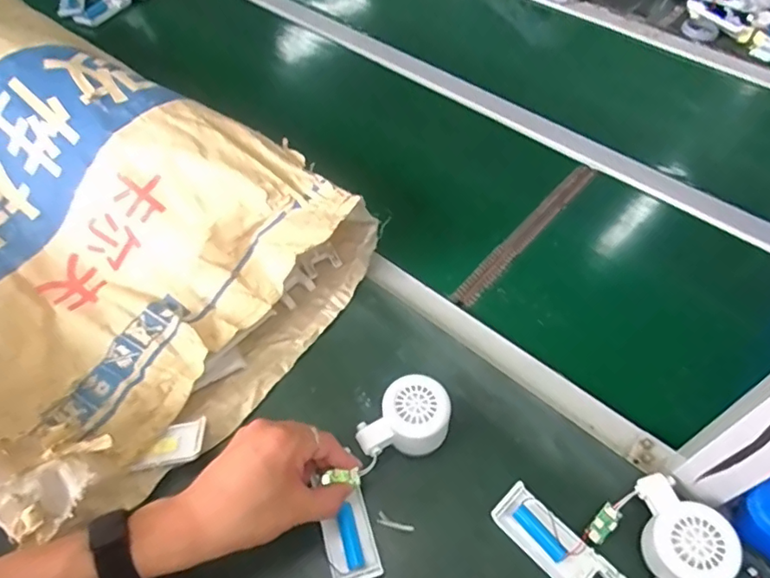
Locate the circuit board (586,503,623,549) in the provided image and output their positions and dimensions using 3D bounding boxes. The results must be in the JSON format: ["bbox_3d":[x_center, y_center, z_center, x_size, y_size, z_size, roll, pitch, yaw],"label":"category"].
[{"bbox_3d":[0.174,0.188,0.435,0.031,0.005,0.017,-42,80,-14],"label":"circuit board"}]

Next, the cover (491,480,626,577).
[{"bbox_3d":[0.135,0.200,0.429,0.040,0.019,0.101,-37,61,-25],"label":"cover"}]

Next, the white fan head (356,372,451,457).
[{"bbox_3d":[0.016,0.118,0.475,0.079,0.051,0.055,-23,56,-17],"label":"white fan head"}]

